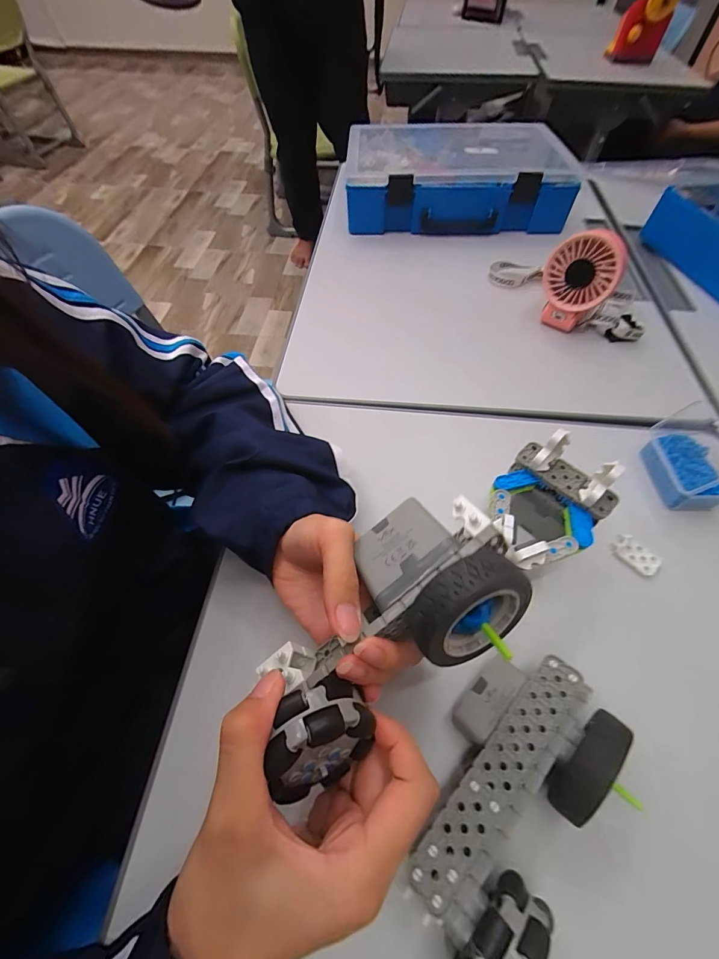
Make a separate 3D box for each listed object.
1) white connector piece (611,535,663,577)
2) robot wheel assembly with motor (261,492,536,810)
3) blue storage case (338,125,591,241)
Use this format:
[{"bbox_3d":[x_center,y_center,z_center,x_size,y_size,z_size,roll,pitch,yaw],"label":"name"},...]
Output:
[{"bbox_3d":[0.238,0.065,0.322,0.036,0.008,0.020,39,66,22],"label":"white connector piece"},{"bbox_3d":[0.009,0.067,0.185,0.147,0.069,0.090,-28,62,-16],"label":"robot wheel assembly with motor"},{"bbox_3d":[0.164,-0.534,0.660,0.369,0.082,0.256,5,58,4],"label":"blue storage case"}]

